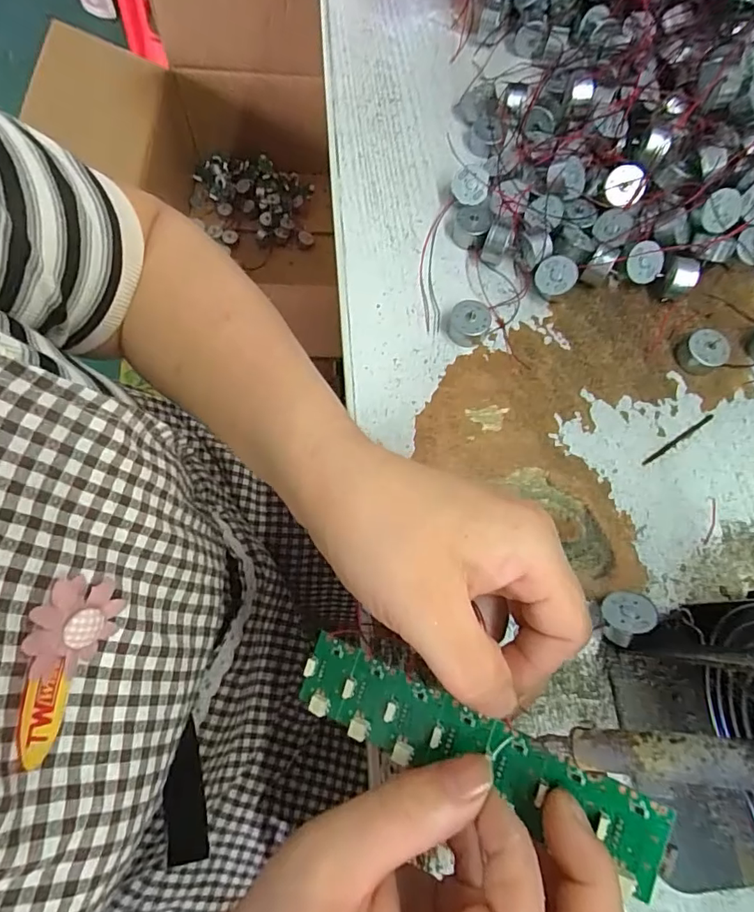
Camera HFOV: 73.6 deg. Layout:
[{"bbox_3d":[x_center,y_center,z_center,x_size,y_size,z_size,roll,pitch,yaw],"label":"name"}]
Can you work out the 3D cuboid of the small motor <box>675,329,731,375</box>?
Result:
[{"bbox_3d":[0.188,-0.060,0.291,0.020,0.016,0.024,-35,75,-10],"label":"small motor"}]

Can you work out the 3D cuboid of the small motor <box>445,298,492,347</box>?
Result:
[{"bbox_3d":[0.054,-0.078,0.296,0.023,0.014,0.022,11,72,4],"label":"small motor"}]

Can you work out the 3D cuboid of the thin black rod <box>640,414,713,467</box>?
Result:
[{"bbox_3d":[0.169,-0.009,0.281,0.052,0.004,0.004,-32,74,-10],"label":"thin black rod"}]

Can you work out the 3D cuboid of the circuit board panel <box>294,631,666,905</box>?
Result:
[{"bbox_3d":[0.030,0.107,0.187,0.136,0.007,0.031,14,71,25],"label":"circuit board panel"}]

